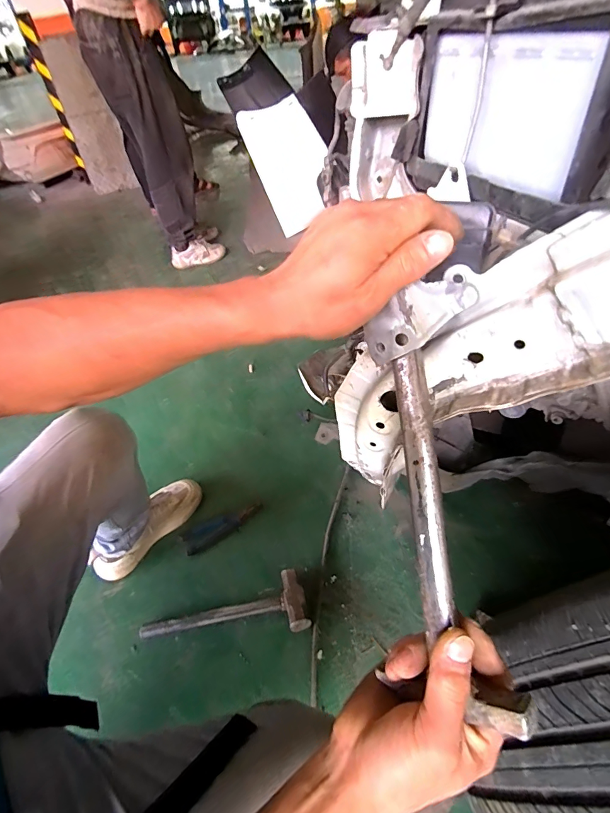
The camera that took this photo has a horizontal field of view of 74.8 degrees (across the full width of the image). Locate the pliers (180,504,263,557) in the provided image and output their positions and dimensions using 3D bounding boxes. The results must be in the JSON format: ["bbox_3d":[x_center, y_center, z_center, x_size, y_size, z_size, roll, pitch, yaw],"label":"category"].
[{"bbox_3d":[-0.188,0.276,0.925,0.188,0.024,0.057,-26,48,-18],"label":"pliers"}]

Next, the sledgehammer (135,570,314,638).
[{"bbox_3d":[-0.153,0.417,0.767,0.318,0.035,0.111,-15,45,-8],"label":"sledgehammer"}]

